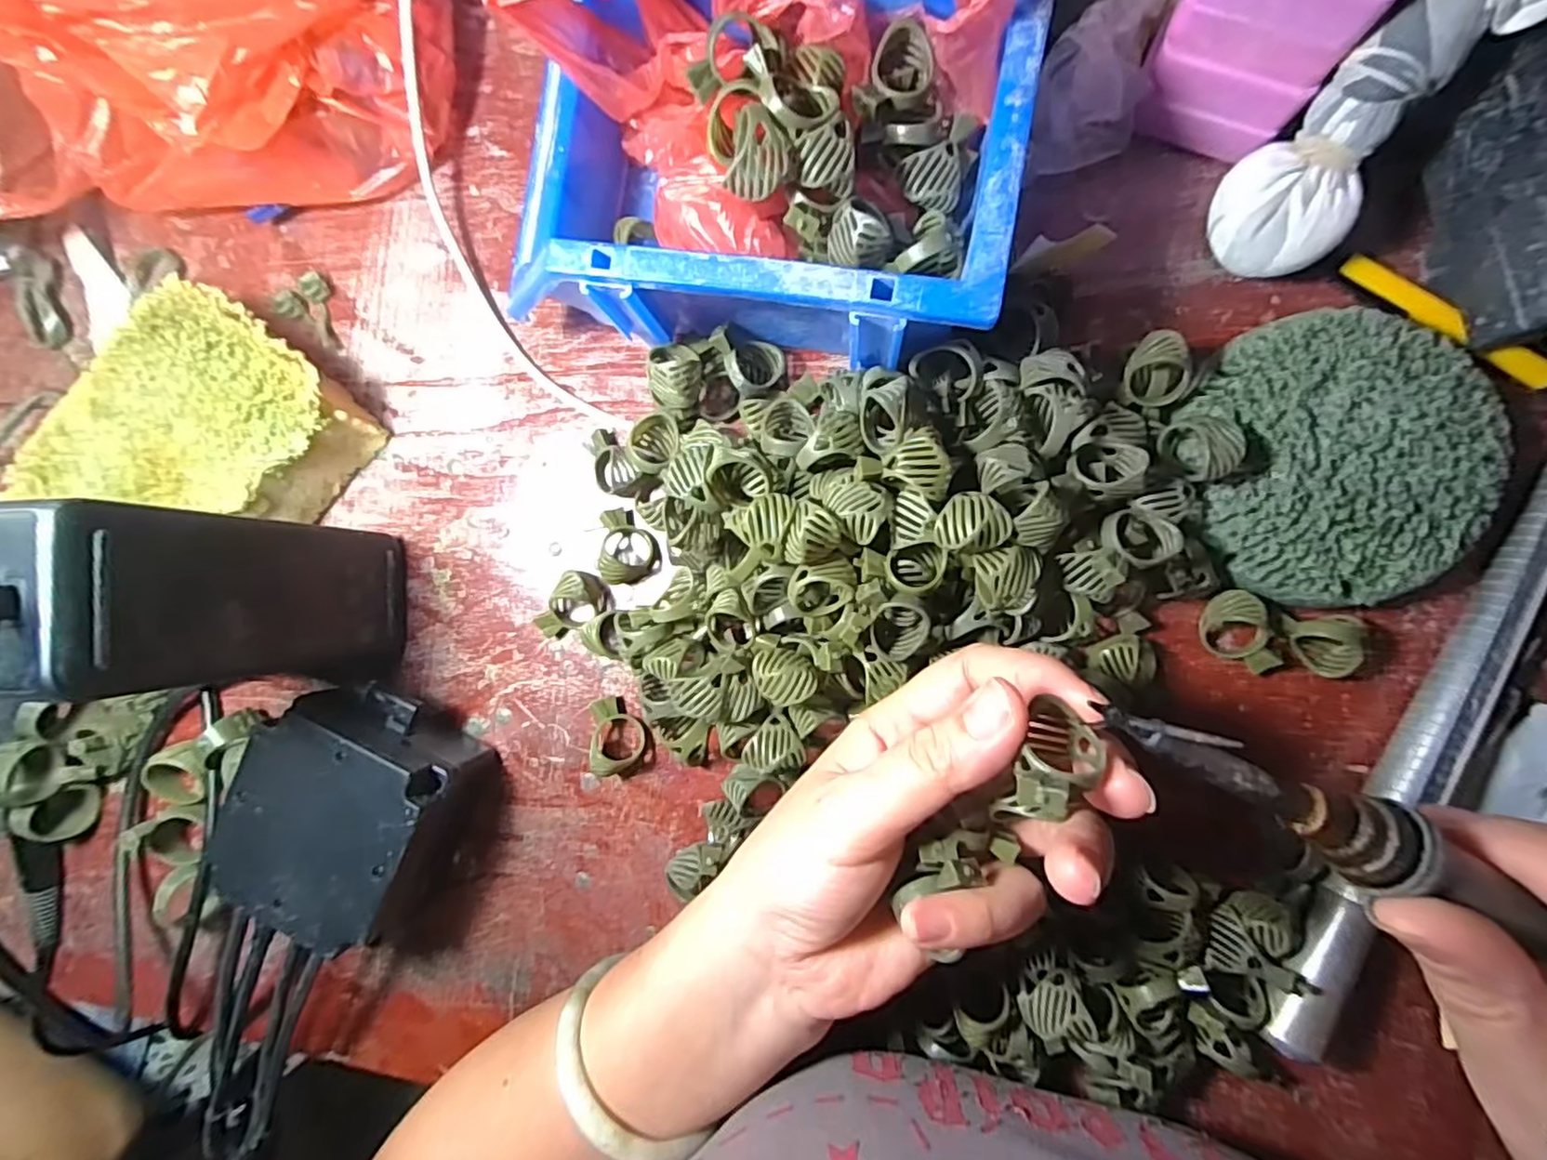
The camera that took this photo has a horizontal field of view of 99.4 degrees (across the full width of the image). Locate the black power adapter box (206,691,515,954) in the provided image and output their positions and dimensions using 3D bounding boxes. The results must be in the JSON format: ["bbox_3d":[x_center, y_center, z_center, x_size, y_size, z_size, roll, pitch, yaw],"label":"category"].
[{"bbox_3d":[-0.166,0.093,0.270,0.077,0.052,0.087,27,93,6],"label":"black power adapter box"}]

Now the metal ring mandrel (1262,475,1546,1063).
[{"bbox_3d":[0.238,0.059,0.235,0.016,0.025,0.240,28,93,6],"label":"metal ring mandrel"}]

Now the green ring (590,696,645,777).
[{"bbox_3d":[-0.066,0.065,0.275,0.017,0.018,0.030,-7,89,7],"label":"green ring"}]

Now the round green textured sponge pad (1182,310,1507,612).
[{"bbox_3d":[0.203,-0.044,0.238,0.094,0.023,0.101,0,90,7],"label":"round green textured sponge pad"}]

